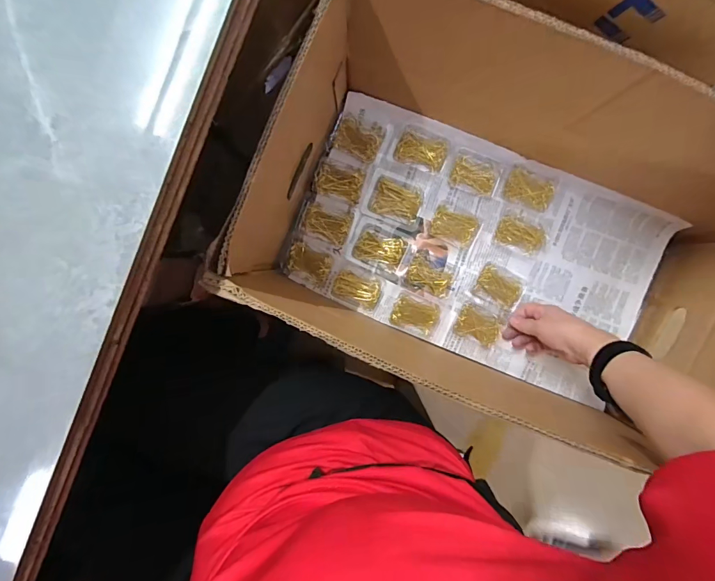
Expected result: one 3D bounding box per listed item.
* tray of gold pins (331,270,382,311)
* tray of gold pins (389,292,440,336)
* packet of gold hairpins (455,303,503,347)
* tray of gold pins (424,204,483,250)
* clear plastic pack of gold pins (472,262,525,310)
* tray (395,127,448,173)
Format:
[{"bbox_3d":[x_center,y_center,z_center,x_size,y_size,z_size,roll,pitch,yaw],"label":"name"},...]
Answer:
[{"bbox_3d":[-0.002,-0.001,0.581,0.072,0.021,0.050,21,93,-3],"label":"tray of gold pins"},{"bbox_3d":[0.090,0.037,0.582,0.072,0.022,0.054,20,93,-3],"label":"tray of gold pins"},{"bbox_3d":[0.190,0.054,0.587,0.073,0.017,0.051,26,92,-3],"label":"packet of gold hairpins"},{"bbox_3d":[0.154,-0.102,0.587,0.081,0.022,0.054,19,93,-3],"label":"tray of gold pins"},{"bbox_3d":[0.221,-0.007,0.584,0.072,0.030,0.051,25,93,-3],"label":"clear plastic pack of gold pins"},{"bbox_3d":[0.097,-0.213,0.566,0.075,0.012,0.052,22,103,8],"label":"tray"}]

